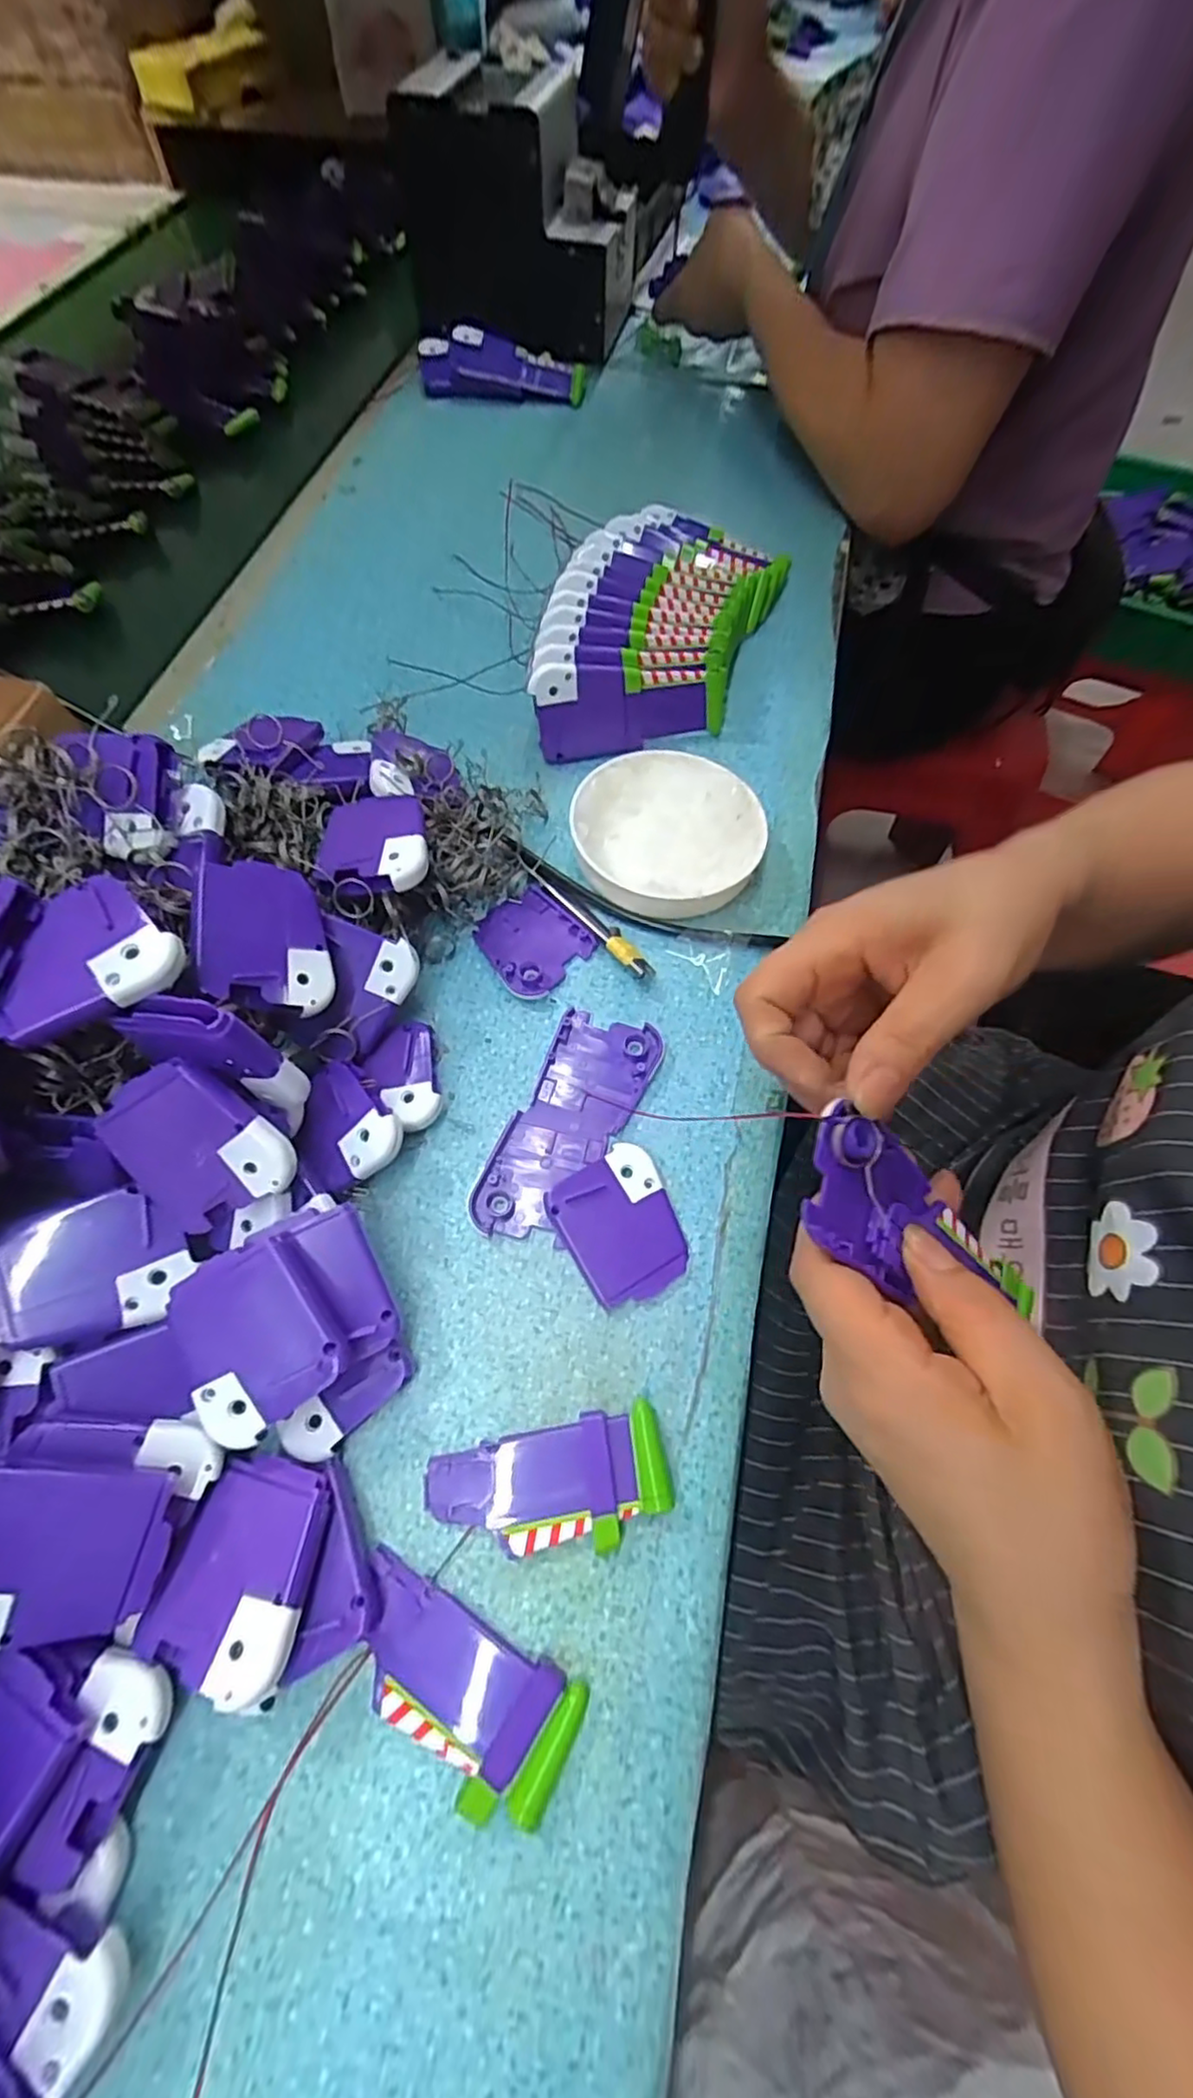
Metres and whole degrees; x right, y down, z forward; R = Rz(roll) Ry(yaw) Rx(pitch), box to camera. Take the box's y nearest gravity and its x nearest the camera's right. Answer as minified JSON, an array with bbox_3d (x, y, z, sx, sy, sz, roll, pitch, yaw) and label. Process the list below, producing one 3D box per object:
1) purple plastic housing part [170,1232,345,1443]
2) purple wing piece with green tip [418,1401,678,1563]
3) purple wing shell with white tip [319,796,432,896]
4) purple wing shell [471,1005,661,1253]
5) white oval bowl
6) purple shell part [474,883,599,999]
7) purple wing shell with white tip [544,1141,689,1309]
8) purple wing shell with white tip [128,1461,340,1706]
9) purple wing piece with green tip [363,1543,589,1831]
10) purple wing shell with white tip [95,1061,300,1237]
[{"bbox_3d":[-0.124,0.105,0.247,0.050,0.012,0.061,-31,85,-9],"label":"purple plastic housing part"},{"bbox_3d":[-0.018,0.167,0.255,0.088,0.011,0.041,-11,65,-7],"label":"purple wing piece with green tip"},{"bbox_3d":[-0.107,-0.102,0.332,0.049,0.014,0.069,-8,53,-1],"label":"purple wing shell with white tip"},{"bbox_3d":[-0.013,0.035,0.320,0.050,0.007,0.118,23,66,9],"label":"purple wing shell"},{"bbox_3d":[0.039,-0.120,0.376,0.101,0.027,0.102,-34,70,-16],"label":"white oval bowl"},{"bbox_3d":[-0.036,-0.059,0.362,0.051,0.006,0.058,-38,71,-18],"label":"purple shell part"},{"bbox_3d":[0.012,0.078,0.297,0.051,0.013,0.060,-29,69,-15],"label":"purple wing shell with white tip"},{"bbox_3d":[-0.118,0.175,0.228,0.050,0.007,0.060,11,50,10],"label":"purple wing shell with white tip"},{"bbox_3d":[-0.049,0.218,0.229,0.083,0.011,0.041,25,66,10],"label":"purple wing piece with green tip"},{"bbox_3d":[-0.151,0.038,0.254,0.049,0.008,0.062,-41,101,-1],"label":"purple wing shell with white tip"}]

